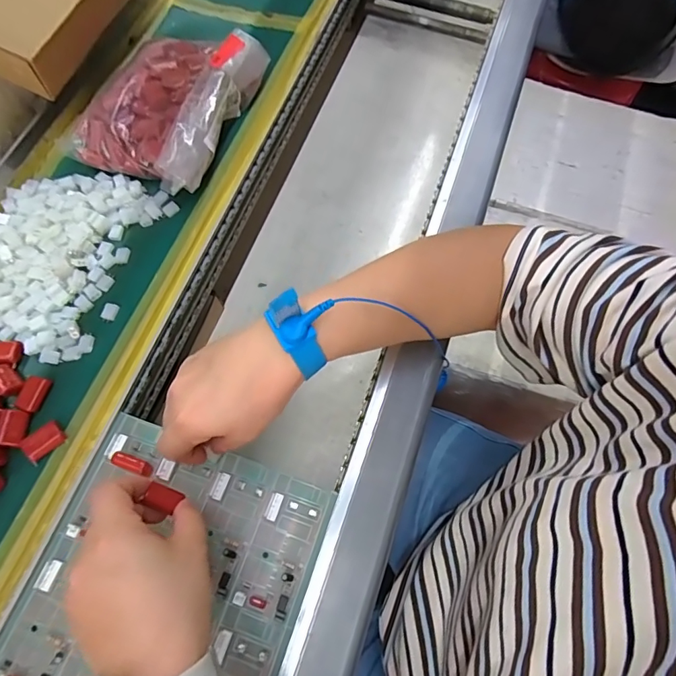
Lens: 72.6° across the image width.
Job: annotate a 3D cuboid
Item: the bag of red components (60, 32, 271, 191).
[{"bbox_3d":[-0.164,-0.225,0.448,0.141,0.055,0.179,21,70,6],"label":"bag of red components"}]

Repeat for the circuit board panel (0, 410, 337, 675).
[{"bbox_3d":[-0.137,0.215,0.313,0.182,0.013,0.283,19,70,7],"label":"circuit board panel"}]

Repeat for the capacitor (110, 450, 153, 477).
[{"bbox_3d":[-0.157,0.095,0.351,0.030,0.014,0.010,19,70,5],"label":"capacitor"}]

